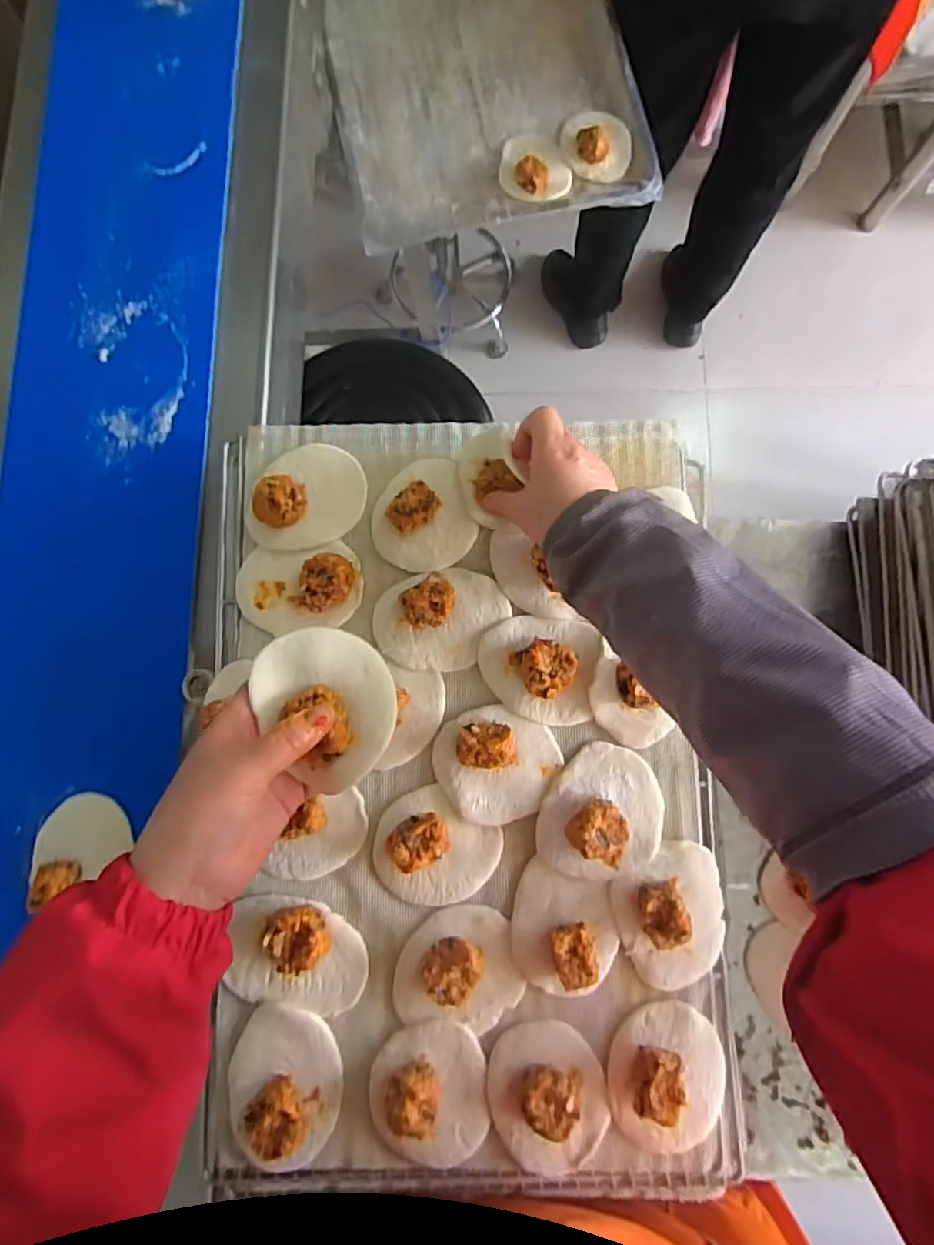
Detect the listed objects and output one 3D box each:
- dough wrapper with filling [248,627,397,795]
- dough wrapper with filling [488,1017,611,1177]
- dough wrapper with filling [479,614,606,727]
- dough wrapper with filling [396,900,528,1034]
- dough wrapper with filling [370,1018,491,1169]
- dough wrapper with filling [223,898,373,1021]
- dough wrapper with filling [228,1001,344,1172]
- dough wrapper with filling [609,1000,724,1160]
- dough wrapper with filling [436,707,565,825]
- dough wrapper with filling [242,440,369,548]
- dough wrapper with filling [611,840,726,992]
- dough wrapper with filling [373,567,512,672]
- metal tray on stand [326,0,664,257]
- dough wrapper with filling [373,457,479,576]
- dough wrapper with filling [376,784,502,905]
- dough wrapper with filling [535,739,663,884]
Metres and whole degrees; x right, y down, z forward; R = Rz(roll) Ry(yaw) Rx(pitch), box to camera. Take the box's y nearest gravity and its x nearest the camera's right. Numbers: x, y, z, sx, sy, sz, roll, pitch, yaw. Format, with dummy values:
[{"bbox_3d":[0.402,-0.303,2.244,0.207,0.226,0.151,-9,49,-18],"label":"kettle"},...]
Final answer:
[{"bbox_3d":[-0.083,0.047,0.365,0.074,0.023,0.095,-35,83,-3],"label":"dough wrapper with filling"},{"bbox_3d":[0.061,0.355,0.449,0.083,0.028,0.104,-13,82,0],"label":"dough wrapper with filling"},{"bbox_3d":[0.059,0.037,0.492,0.094,0.027,0.084,6,82,2],"label":"dough wrapper with filling"},{"bbox_3d":[-0.005,0.265,0.463,0.094,0.023,0.087,9,82,3],"label":"dough wrapper with filling"},{"bbox_3d":[-0.028,0.354,0.451,0.085,0.027,0.100,-7,82,0],"label":"dough wrapper with filling"},{"bbox_3d":[-0.130,0.257,0.467,0.103,0.023,0.077,10,83,3],"label":"dough wrapper with filling"},{"bbox_3d":[-0.138,0.346,0.452,0.083,0.028,0.104,8,82,2],"label":"dough wrapper with filling"},{"bbox_3d":[0.150,0.341,0.449,0.087,0.034,0.103,-14,82,-1],"label":"dough wrapper with filling"},{"bbox_3d":[0.021,0.113,0.482,0.095,0.028,0.088,0,82,1],"label":"dough wrapper with filling"},{"bbox_3d":[-0.138,-0.109,0.514,0.096,0.035,0.100,16,83,3],"label":"dough wrapper with filling"},{"bbox_3d":[0.159,0.225,0.464,0.083,0.032,0.104,-7,82,0],"label":"dough wrapper with filling"},{"bbox_3d":[-0.021,-0.003,0.498,0.110,0.031,0.081,-7,82,0],"label":"dough wrapper with filling"},{"bbox_3d":[0.007,-0.791,0.830,0.389,0.034,0.542,-12,82,0],"label":"metal tray on stand"},{"bbox_3d":[-0.036,-0.094,0.514,0.096,0.036,0.097,-21,82,-2],"label":"dough wrapper with filling"},{"bbox_3d":[-0.028,0.180,0.474,0.092,0.031,0.083,35,84,6],"label":"dough wrapper with filling"},{"bbox_3d":[0.108,0.150,0.475,0.091,0.029,0.102,20,83,4],"label":"dough wrapper with filling"}]

